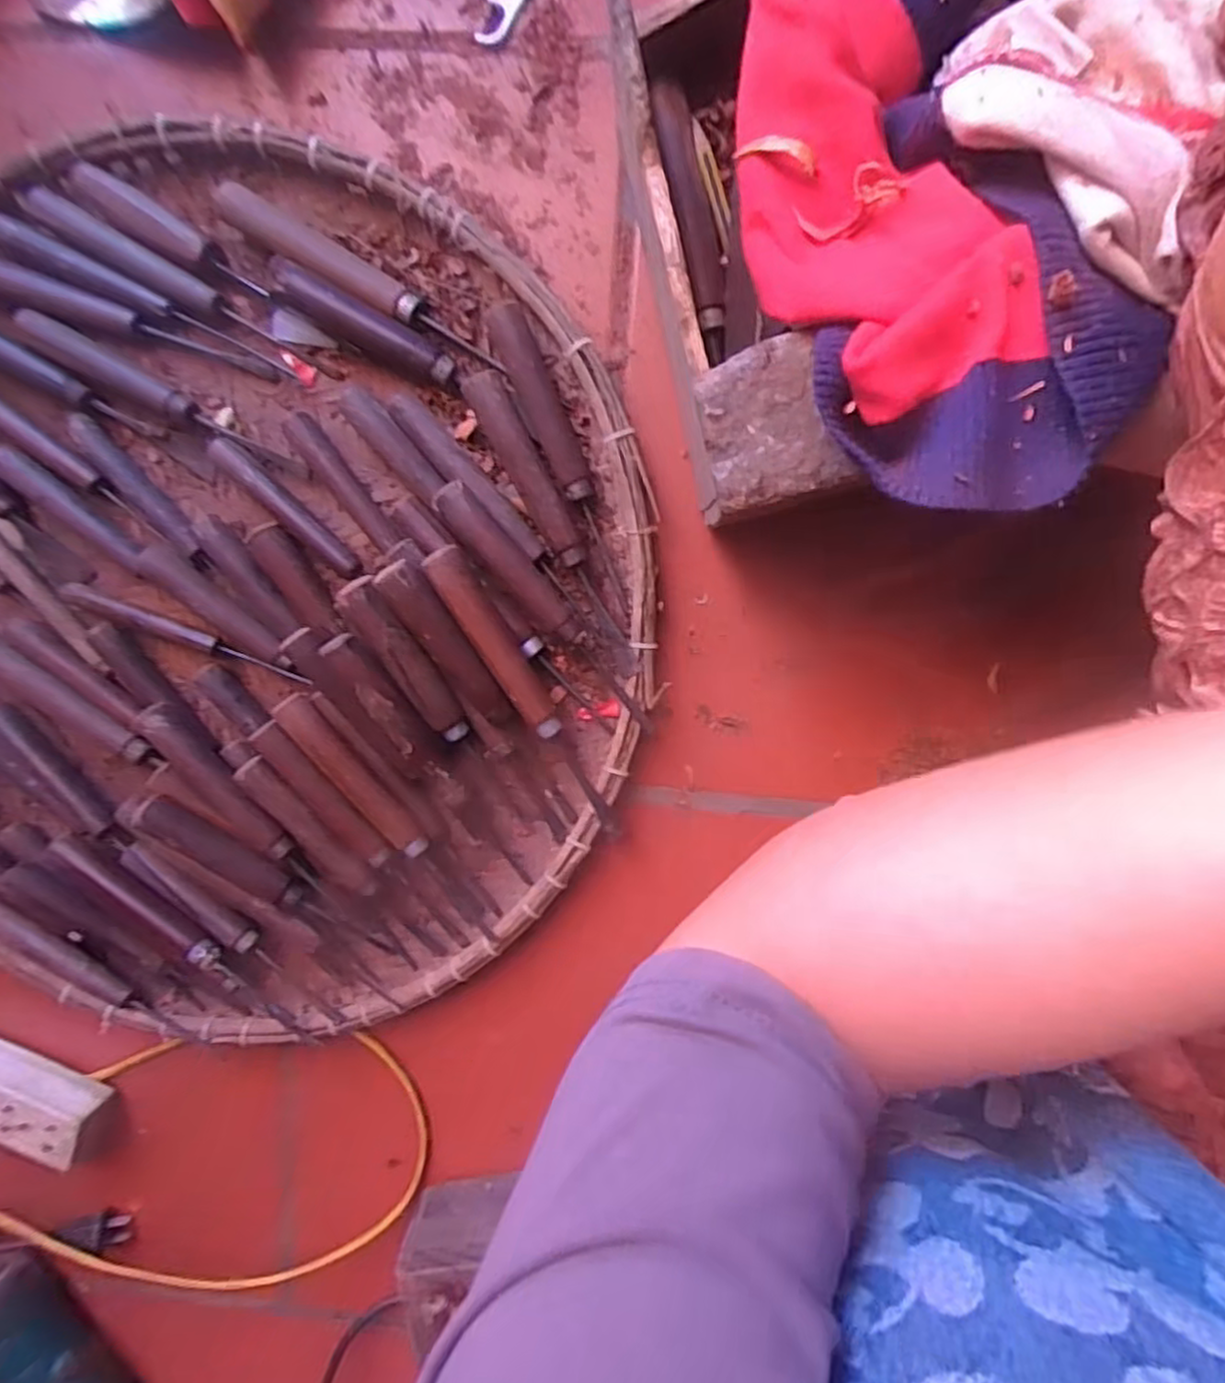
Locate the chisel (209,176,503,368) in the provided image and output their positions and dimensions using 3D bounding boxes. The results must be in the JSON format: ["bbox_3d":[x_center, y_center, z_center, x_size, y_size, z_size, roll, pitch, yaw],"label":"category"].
[{"bbox_3d":[-0.138,-0.225,0.399,0.170,0.018,0.019,31,99,-1],"label":"chisel"}]

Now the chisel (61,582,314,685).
[{"bbox_3d":[-0.257,-0.031,0.441,0.155,0.016,0.015,22,99,1],"label":"chisel"}]

